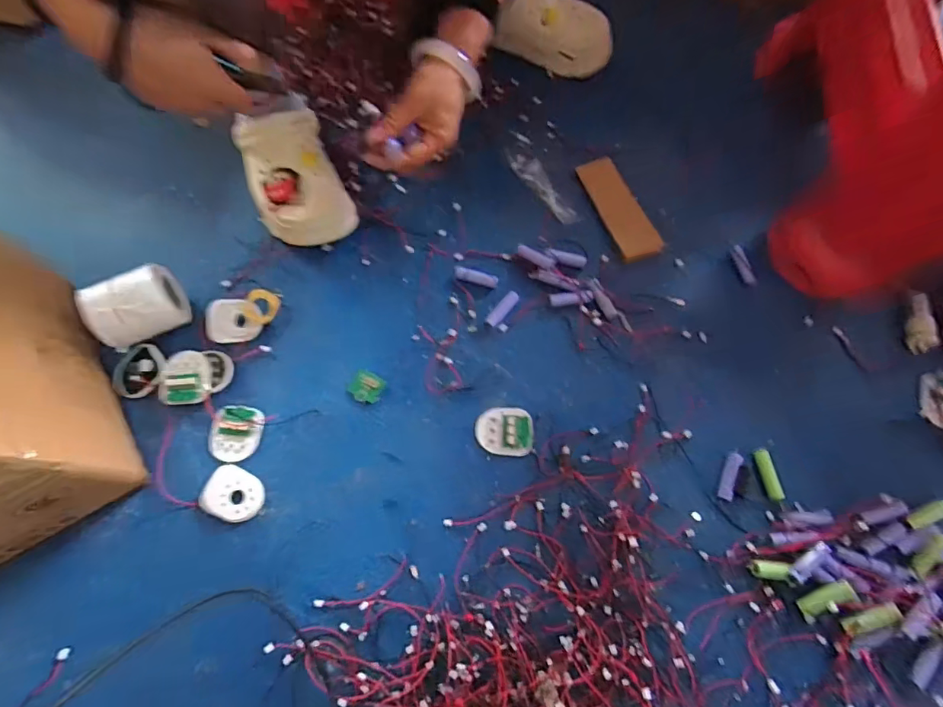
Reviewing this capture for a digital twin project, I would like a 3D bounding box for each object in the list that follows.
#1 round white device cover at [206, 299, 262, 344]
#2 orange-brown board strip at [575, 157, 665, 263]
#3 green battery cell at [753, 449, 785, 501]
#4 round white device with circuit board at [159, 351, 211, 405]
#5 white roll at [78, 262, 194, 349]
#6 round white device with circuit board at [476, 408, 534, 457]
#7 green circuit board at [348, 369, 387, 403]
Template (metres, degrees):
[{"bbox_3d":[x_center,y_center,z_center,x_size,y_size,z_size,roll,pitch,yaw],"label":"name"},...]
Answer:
[{"bbox_3d":[-0.275,-0.037,0.577,0.061,0.015,0.049,-3,73,-2],"label":"round white device cover"},{"bbox_3d":[0.182,-0.183,0.625,0.045,0.010,0.157,-27,66,15],"label":"orange-brown board strip"},{"bbox_3d":[0.312,0.127,0.527,0.013,0.017,0.052,-11,73,-4],"label":"green battery cell"},{"bbox_3d":[-0.309,0.026,0.547,0.053,0.017,0.060,0,73,-1],"label":"round white device with circuit board"},{"bbox_3d":[-0.361,-0.050,0.544,0.091,0.065,0.055,-33,76,-11],"label":"white roll"},{"bbox_3d":[0.037,0.084,0.544,0.062,0.009,0.050,5,73,0],"label":"round white device with circuit board"},{"bbox_3d":[-0.117,0.037,0.560,0.038,0.015,0.033,32,75,8],"label":"green circuit board"}]

